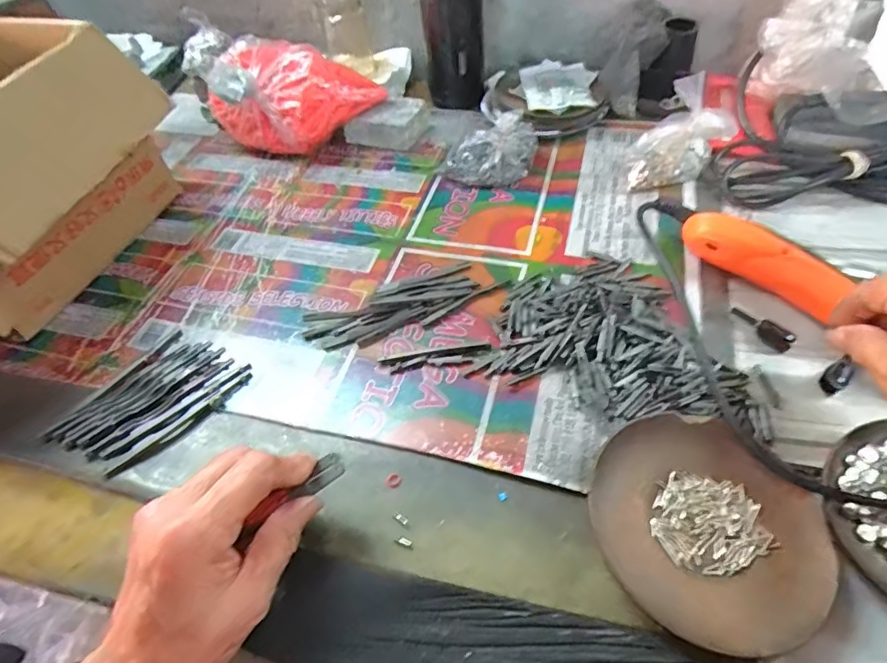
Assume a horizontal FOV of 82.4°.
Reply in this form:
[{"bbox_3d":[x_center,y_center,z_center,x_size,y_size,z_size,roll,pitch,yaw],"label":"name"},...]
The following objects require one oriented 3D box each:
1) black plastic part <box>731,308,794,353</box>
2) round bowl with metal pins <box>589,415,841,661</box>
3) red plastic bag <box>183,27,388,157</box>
[{"bbox_3d":[0.219,-0.004,0.347,0.012,0.009,0.042,-21,51,-11],"label":"black plastic part"},{"bbox_3d":[0.133,0.097,0.258,0.106,0.020,0.109,-3,50,4],"label":"round bowl with metal pins"},{"bbox_3d":[-0.157,-0.243,0.526,0.169,0.099,0.112,8,51,13],"label":"red plastic bag"}]

